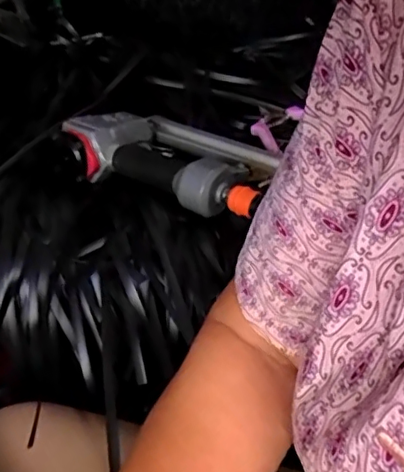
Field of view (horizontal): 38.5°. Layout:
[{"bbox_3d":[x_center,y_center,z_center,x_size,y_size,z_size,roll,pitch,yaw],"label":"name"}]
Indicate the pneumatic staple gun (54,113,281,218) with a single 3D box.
[{"bbox_3d":[-0.024,-0.091,0.616,0.224,0.070,0.144,14,39,25],"label":"pneumatic staple gun"}]

